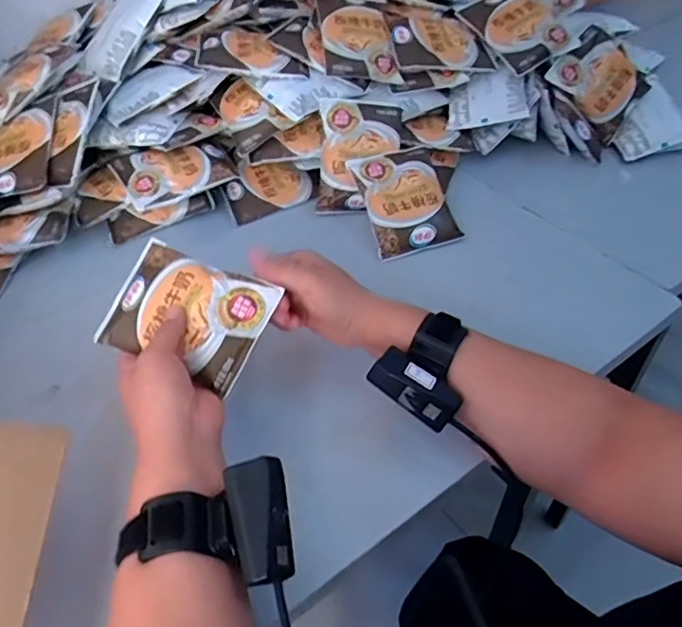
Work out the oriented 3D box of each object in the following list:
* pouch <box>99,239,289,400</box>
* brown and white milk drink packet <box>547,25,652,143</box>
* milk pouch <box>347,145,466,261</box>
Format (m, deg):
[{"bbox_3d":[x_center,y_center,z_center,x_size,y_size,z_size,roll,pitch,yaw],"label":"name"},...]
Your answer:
[{"bbox_3d":[-0.128,-0.002,0.465,0.133,0.015,0.094,20,75,17],"label":"pouch"},{"bbox_3d":[0.328,-0.292,0.715,0.087,0.117,0.022,-50,11,7],"label":"brown and white milk drink packet"},{"bbox_3d":[0.073,-0.133,0.648,0.096,0.021,0.135,-15,71,-8],"label":"milk pouch"}]

